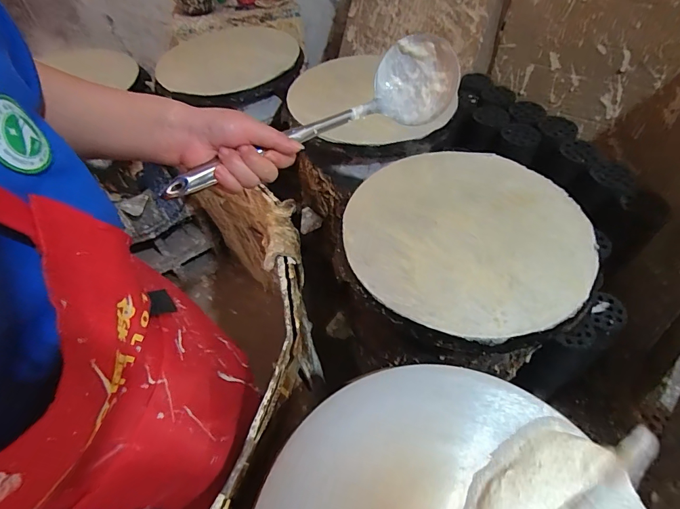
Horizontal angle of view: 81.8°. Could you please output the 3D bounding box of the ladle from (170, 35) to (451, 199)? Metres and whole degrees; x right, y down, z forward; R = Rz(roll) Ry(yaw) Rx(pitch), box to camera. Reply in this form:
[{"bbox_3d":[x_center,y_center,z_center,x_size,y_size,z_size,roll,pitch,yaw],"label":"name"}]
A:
[{"bbox_3d":[-0.011,-0.143,0.423,0.305,0.068,0.082,-31,58,-15],"label":"ladle"}]

